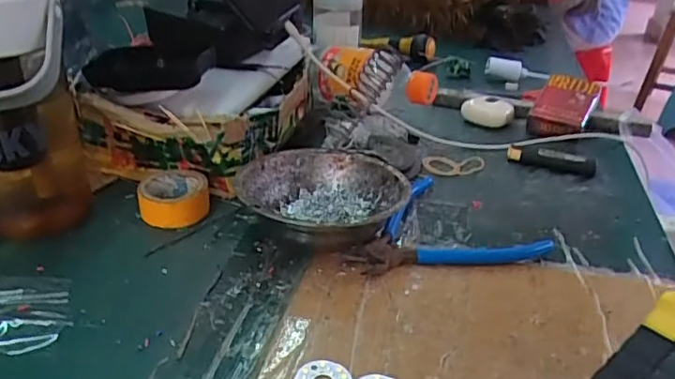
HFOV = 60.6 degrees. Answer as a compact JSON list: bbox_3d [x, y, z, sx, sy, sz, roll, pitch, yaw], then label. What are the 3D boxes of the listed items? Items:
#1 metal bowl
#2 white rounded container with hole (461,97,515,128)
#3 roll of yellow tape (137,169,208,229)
[{"bbox_3d":[-0.011,0.009,0.438,0.122,0.042,0.120,1,29,-1],"label":"metal bowl"},{"bbox_3d":[0.166,-0.090,0.641,0.051,0.018,0.048,-2,29,-6],"label":"white rounded container with hole"},{"bbox_3d":[-0.129,0.006,0.459,0.052,0.024,0.054,-5,30,-11],"label":"roll of yellow tape"}]

